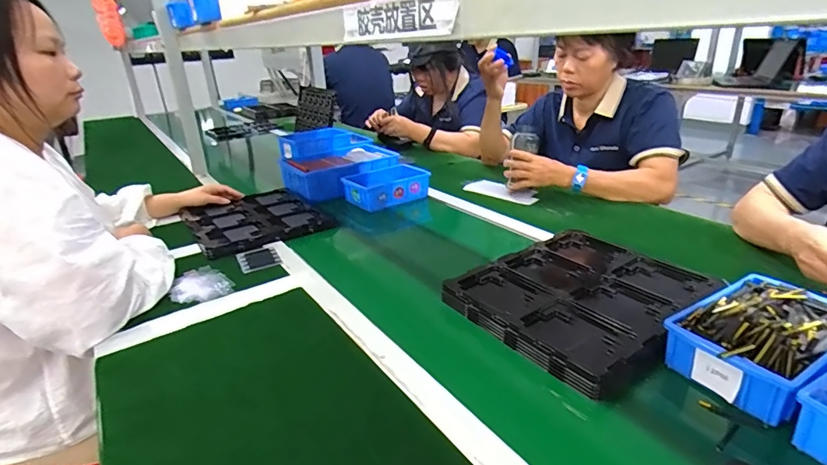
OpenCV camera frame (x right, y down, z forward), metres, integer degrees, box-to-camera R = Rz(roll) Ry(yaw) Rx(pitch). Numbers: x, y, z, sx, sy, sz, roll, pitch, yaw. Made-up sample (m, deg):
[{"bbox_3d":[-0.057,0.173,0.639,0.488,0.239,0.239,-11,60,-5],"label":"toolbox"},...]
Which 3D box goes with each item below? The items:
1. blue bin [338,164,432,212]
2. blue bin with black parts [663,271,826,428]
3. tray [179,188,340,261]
[{"bbox_3d":[-0.072,-0.111,1.179,0.205,0.069,0.138,-18,28,-27],"label":"blue bin"},{"bbox_3d":[0.411,0.119,0.536,0.201,0.059,0.139,-19,28,-26],"label":"blue bin with black parts"},{"bbox_3d":[-0.349,-0.036,1.042,0.280,0.025,0.288,-18,28,-29],"label":"tray"}]

